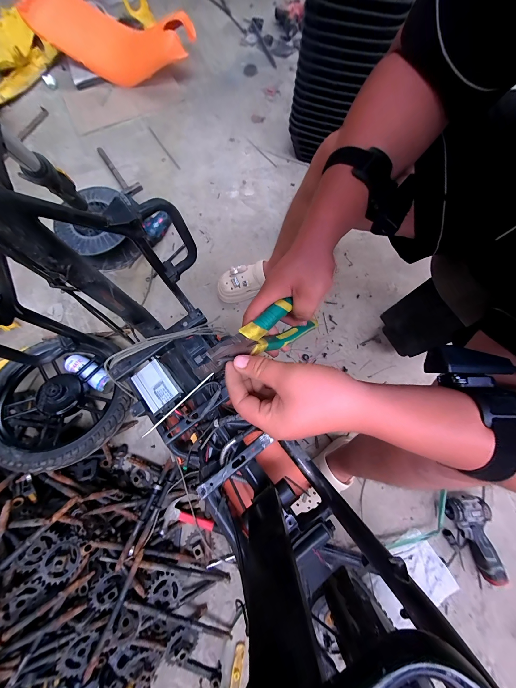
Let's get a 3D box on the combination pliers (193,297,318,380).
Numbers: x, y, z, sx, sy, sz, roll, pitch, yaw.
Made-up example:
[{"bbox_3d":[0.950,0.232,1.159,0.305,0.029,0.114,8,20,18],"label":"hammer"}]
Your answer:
[{"bbox_3d":[0.011,-0.017,0.279,0.183,0.055,0.032,-22,70,-37],"label":"combination pliers"}]

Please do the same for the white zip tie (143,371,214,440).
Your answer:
[{"bbox_3d":[-0.160,0.123,0.493,0.182,0.009,0.006,-43,80,-9],"label":"white zip tie"}]

